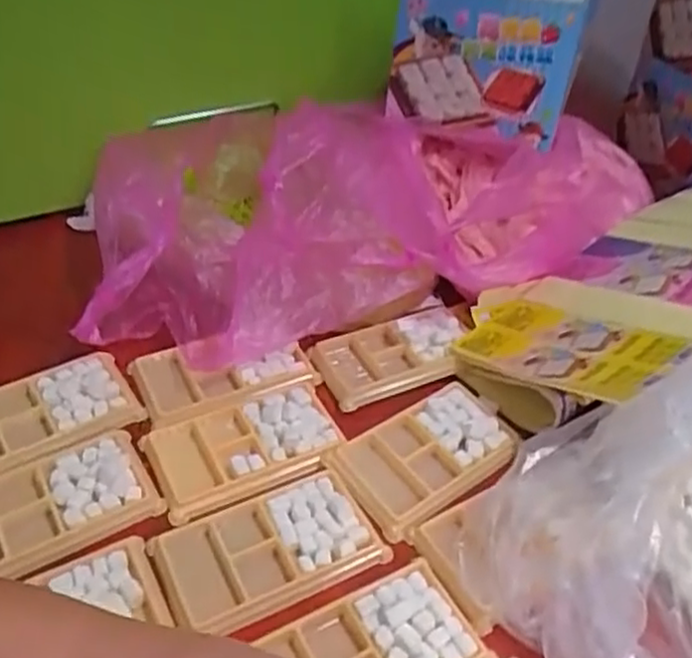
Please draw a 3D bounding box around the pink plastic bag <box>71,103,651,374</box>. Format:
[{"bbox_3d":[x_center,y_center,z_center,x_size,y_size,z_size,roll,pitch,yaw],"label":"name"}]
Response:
[{"bbox_3d":[0.028,-0.123,0.683,0.543,0.099,0.302,-9,43,-15],"label":"pink plastic bag"}]

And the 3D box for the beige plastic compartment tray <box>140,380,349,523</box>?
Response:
[{"bbox_3d":[-0.073,0.086,0.525,0.135,0.019,0.085,-16,45,-22],"label":"beige plastic compartment tray"}]

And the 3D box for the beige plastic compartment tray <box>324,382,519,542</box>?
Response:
[{"bbox_3d":[0.061,0.093,0.525,0.134,0.024,0.076,-24,49,-29],"label":"beige plastic compartment tray"}]

